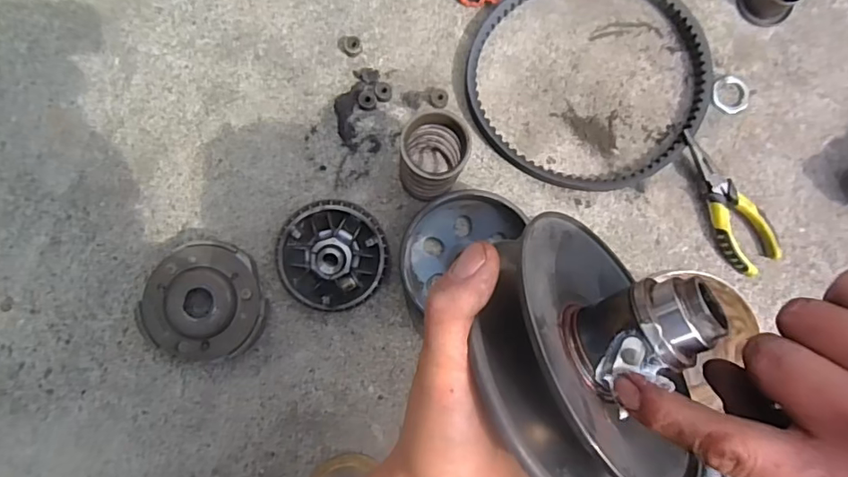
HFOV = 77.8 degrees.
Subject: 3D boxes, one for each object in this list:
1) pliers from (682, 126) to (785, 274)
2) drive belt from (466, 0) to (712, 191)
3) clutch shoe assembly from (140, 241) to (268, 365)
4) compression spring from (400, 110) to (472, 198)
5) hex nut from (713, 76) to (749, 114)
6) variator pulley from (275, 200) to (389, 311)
[{"bbox_3d":[0.308,-0.037,0.541,0.054,0.025,0.154,-30,88,-4],"label":"pliers"},{"bbox_3d":[0.170,-0.164,0.543,0.250,0.020,0.226,3,86,-2],"label":"drive belt"},{"bbox_3d":[-0.207,0.058,0.496,0.112,0.035,0.110,9,86,-2],"label":"clutch shoe assembly"},{"bbox_3d":[0.008,-0.074,0.482,0.054,0.115,0.057,7,86,-2],"label":"compression spring"},{"bbox_3d":[0.327,-0.153,0.561,0.041,0.004,0.040,-8,87,-3],"label":"hex nut"},{"bbox_3d":[-0.089,0.013,0.505,0.103,0.043,0.109,0,86,-2],"label":"variator pulley"}]

